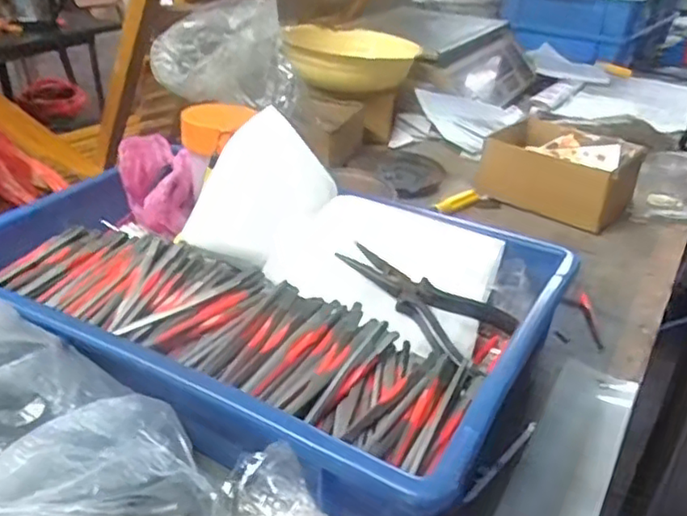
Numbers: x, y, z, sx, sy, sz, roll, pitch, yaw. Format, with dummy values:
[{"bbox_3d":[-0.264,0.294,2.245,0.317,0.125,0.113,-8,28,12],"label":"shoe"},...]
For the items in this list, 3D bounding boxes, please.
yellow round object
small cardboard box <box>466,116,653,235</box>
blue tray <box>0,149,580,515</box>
[{"bbox_3d":[0.013,-0.278,0.899,0.196,0.054,0.164,-4,32,-10],"label":"yellow round object"},{"bbox_3d":[0.244,-0.098,0.735,0.158,0.068,0.124,16,34,21],"label":"small cardboard box"},{"bbox_3d":[-0.069,0.025,0.498,0.415,0.079,0.272,18,35,24],"label":"blue tray"}]

